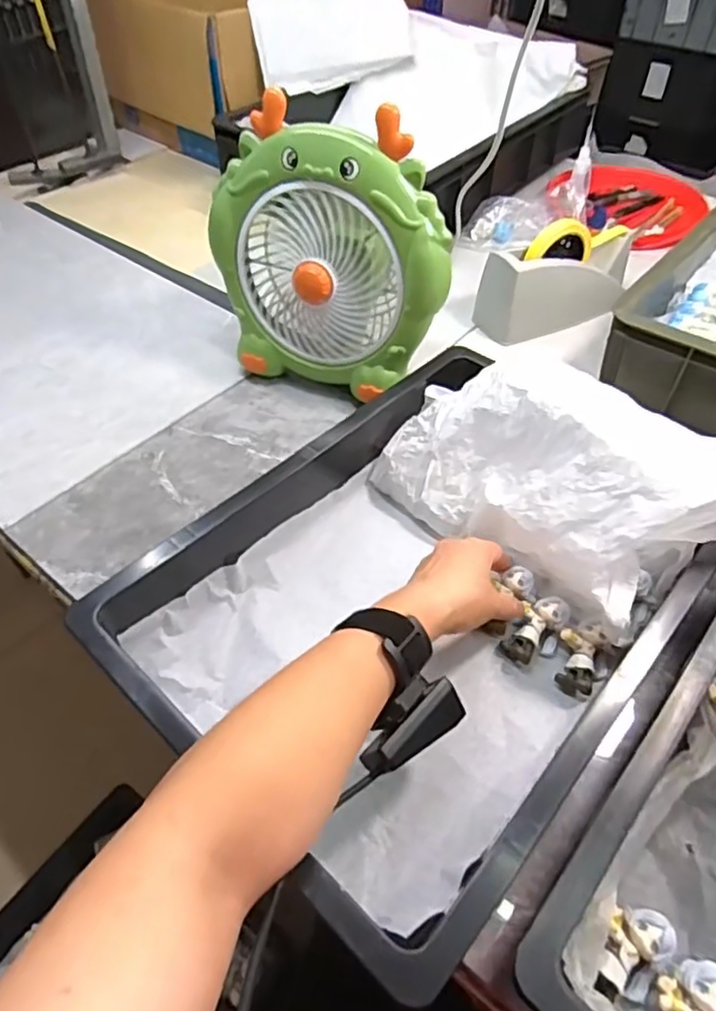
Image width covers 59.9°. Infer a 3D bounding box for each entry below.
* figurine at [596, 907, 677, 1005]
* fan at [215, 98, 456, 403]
[{"bbox_3d":[0.156,0.257,0.354,0.032,0.023,0.053,28,54,23],"label":"figurine"},{"bbox_3d":[-0.019,-0.251,0.642,0.235,0.250,0.123,17,53,15],"label":"fan"}]

